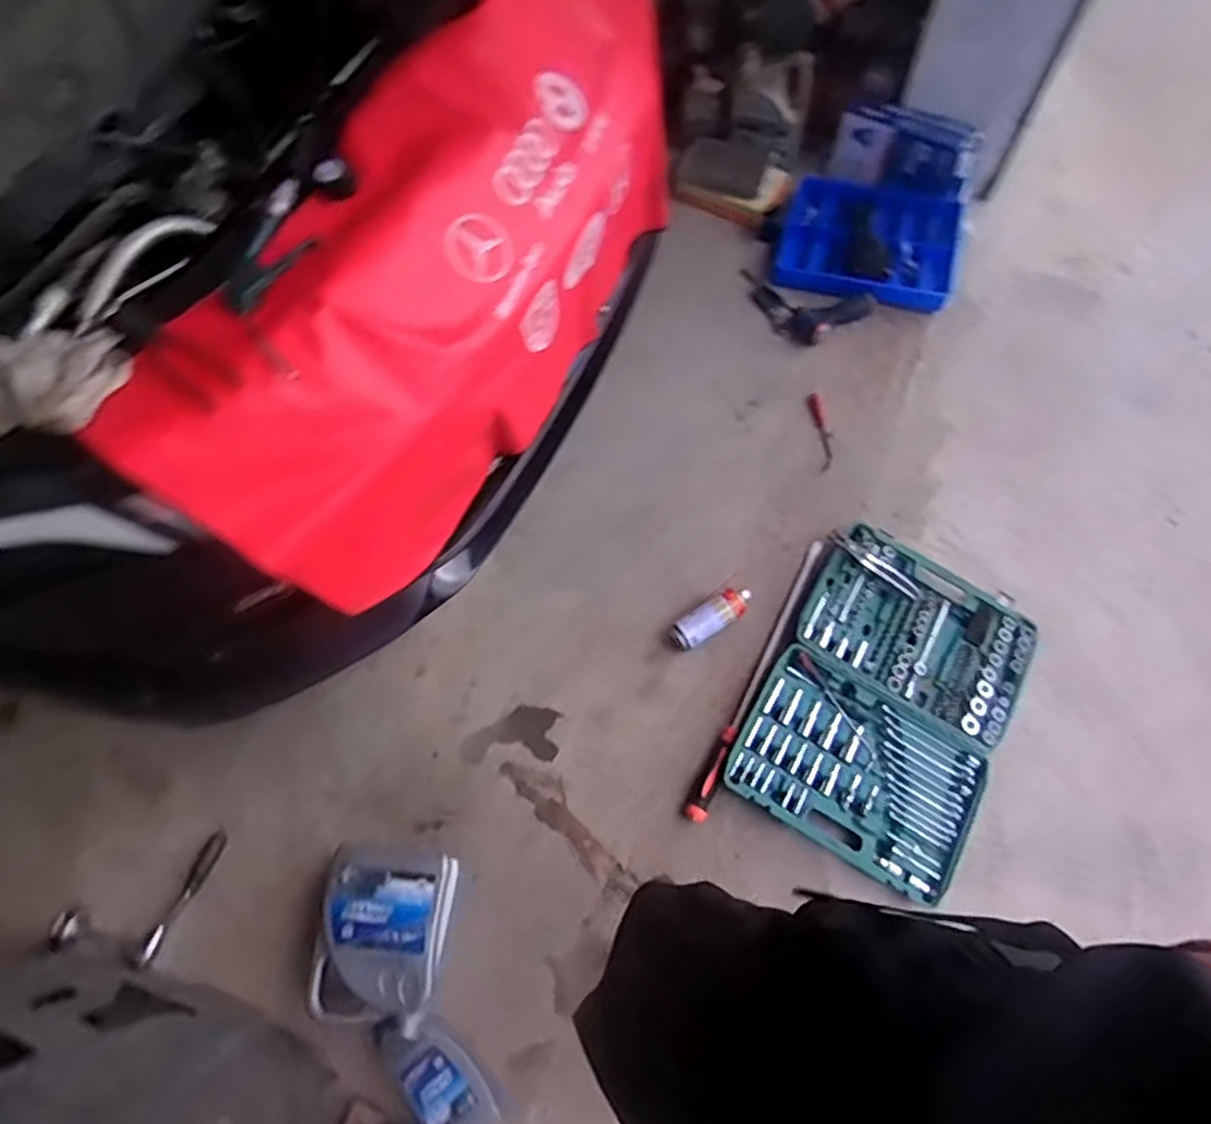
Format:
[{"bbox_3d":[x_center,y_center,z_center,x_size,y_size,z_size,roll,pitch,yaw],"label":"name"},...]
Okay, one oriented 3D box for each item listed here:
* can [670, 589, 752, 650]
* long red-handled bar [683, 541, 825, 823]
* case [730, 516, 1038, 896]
[{"bbox_3d":[0.222,0.118,1.498,0.184,0.056,0.065,-30,68,-10],"label":"can"},{"bbox_3d":[0.316,0.230,1.453,0.034,0.035,0.636,26,70,14],"label":"long red-handled bar"},{"bbox_3d":[0.571,0.264,1.441,0.495,0.071,0.654,26,70,14],"label":"case"}]

